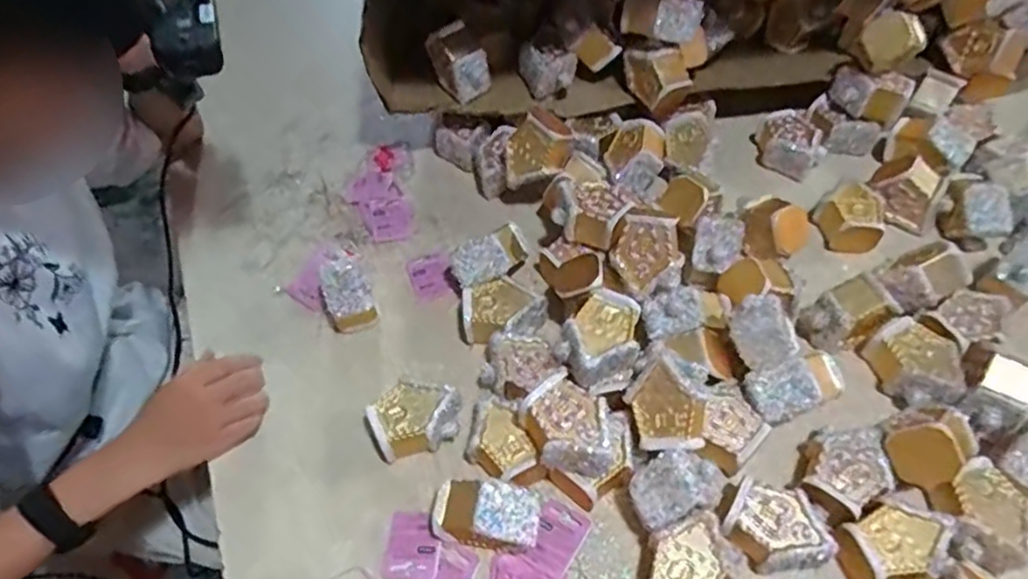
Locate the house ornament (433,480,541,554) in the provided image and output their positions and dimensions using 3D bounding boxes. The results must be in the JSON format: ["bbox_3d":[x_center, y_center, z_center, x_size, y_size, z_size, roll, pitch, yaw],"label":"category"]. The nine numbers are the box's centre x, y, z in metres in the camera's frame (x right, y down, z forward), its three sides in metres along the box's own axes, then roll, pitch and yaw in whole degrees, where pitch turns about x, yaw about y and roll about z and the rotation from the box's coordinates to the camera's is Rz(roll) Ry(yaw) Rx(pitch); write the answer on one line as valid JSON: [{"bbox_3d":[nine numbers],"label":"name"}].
[{"bbox_3d":[-0.022,0.188,0.550,0.087,0.057,0.048,7,54,8],"label":"house ornament"}]

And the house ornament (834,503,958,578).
[{"bbox_3d":[0.308,0.207,0.537,0.091,0.035,0.059,-8,53,-3],"label":"house ornament"}]

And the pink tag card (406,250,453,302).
[{"bbox_3d":[-0.092,-0.015,0.745,0.047,0.005,0.054,-18,67,-15],"label":"pink tag card"}]

